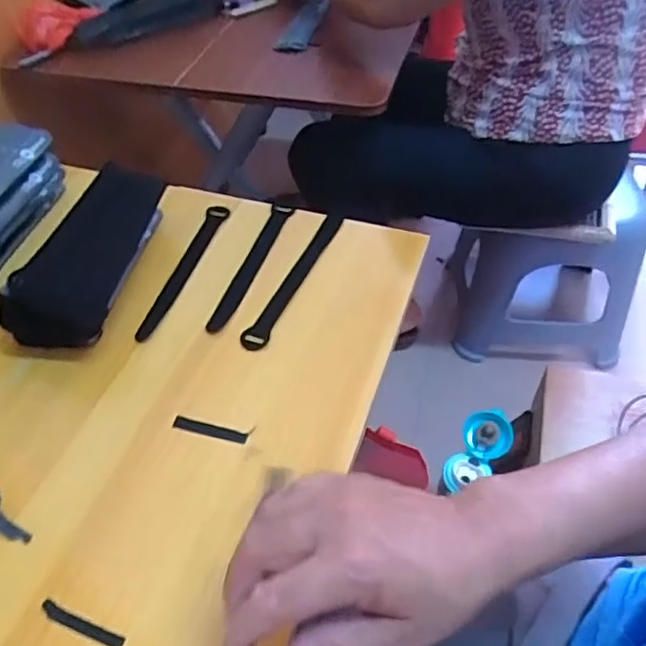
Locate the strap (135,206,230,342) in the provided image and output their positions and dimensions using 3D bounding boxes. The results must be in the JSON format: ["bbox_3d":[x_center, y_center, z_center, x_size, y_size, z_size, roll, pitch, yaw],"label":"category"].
[{"bbox_3d":[-0.139,-0.056,0.601,0.020,0.008,0.196,11,49,11],"label":"strap"}]

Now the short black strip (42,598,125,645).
[{"bbox_3d":[-0.152,0.190,0.378,0.060,0.004,0.009,17,50,16],"label":"short black strip"}]

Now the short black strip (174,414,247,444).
[{"bbox_3d":[-0.089,0.084,0.473,0.059,0.005,0.012,9,49,9],"label":"short black strip"}]

